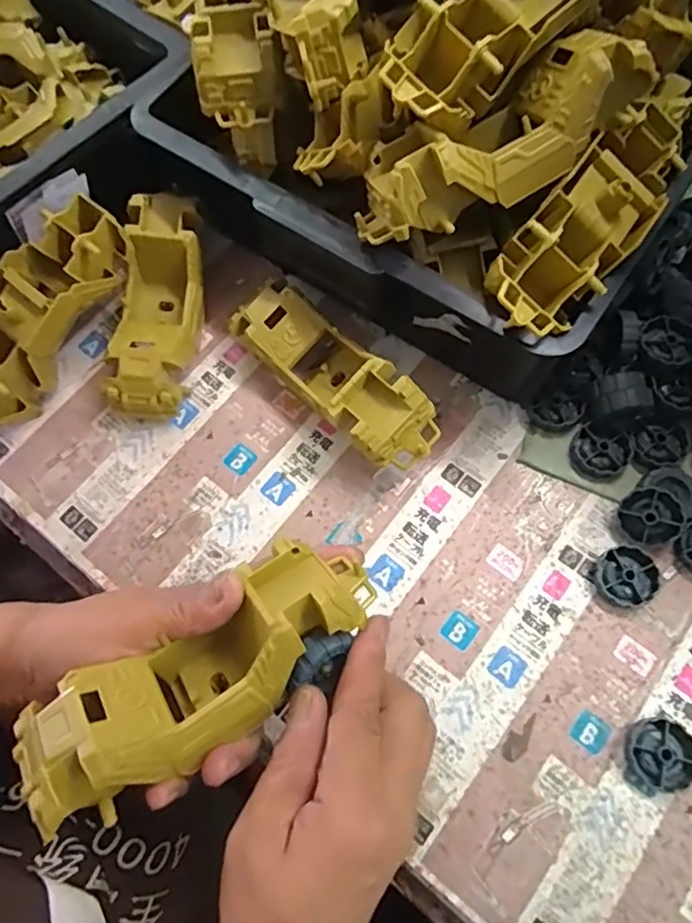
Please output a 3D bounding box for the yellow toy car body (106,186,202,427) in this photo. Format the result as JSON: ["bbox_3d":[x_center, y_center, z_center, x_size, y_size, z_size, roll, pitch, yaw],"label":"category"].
[{"bbox_3d":[-0.136,-0.113,0.431,0.055,0.067,0.159,2,70,3],"label":"yellow toy car body"}]

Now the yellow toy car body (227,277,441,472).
[{"bbox_3d":[-0.009,-0.059,0.407,0.057,0.068,0.169,-41,73,-12],"label":"yellow toy car body"}]

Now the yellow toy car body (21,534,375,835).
[{"bbox_3d":[-0.062,0.098,0.279,0.170,0.061,0.059,-31,71,-21],"label":"yellow toy car body"}]

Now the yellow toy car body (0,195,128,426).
[{"bbox_3d":[-0.221,-0.096,0.417,0.059,0.055,0.185,39,99,15],"label":"yellow toy car body"}]

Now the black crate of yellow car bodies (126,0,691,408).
[{"bbox_3d":[0.095,-0.304,0.370,0.329,0.230,0.390,33,75,14],"label":"black crate of yellow car bodies"}]

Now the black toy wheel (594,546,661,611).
[{"bbox_3d":[0.183,0.076,0.381,0.037,0.012,0.038,-1,70,2],"label":"black toy wheel"}]

